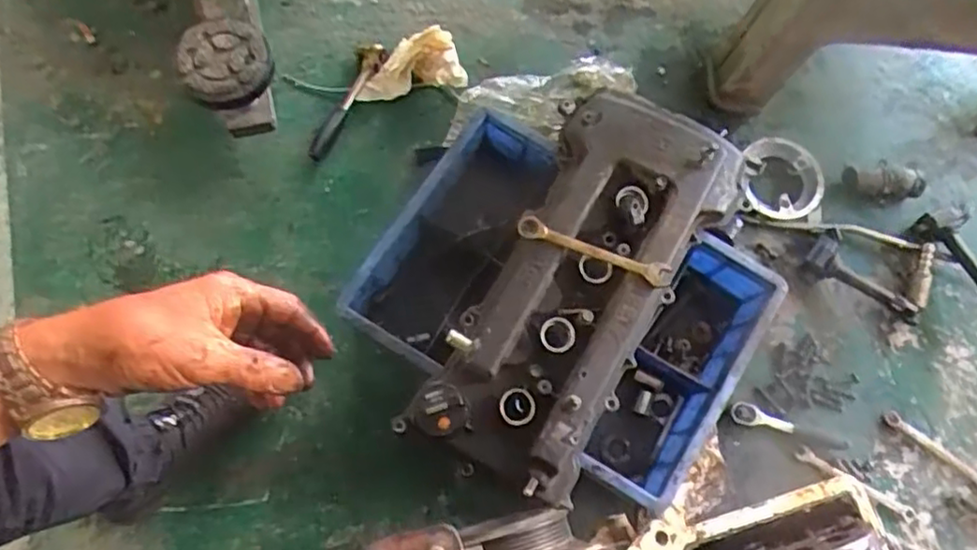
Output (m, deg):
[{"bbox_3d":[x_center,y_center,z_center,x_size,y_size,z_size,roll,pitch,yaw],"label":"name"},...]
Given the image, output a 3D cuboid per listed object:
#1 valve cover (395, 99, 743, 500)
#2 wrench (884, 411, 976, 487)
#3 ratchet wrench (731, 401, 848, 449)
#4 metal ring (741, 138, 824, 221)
[{"bbox_3d":[0.107,0.009,0.753,0.218,0.089,0.453,28,74,7],"label":"valve cover"},{"bbox_3d":[0.566,0.222,0.848,0.146,0.011,0.023,37,76,10],"label":"wrench"},{"bbox_3d":[0.384,0.192,0.863,0.152,0.026,0.029,13,73,3],"label":"ratchet wrench"},{"bbox_3d":[0.406,-0.134,0.936,0.107,0.027,0.117,0,73,-1],"label":"metal ring"}]

